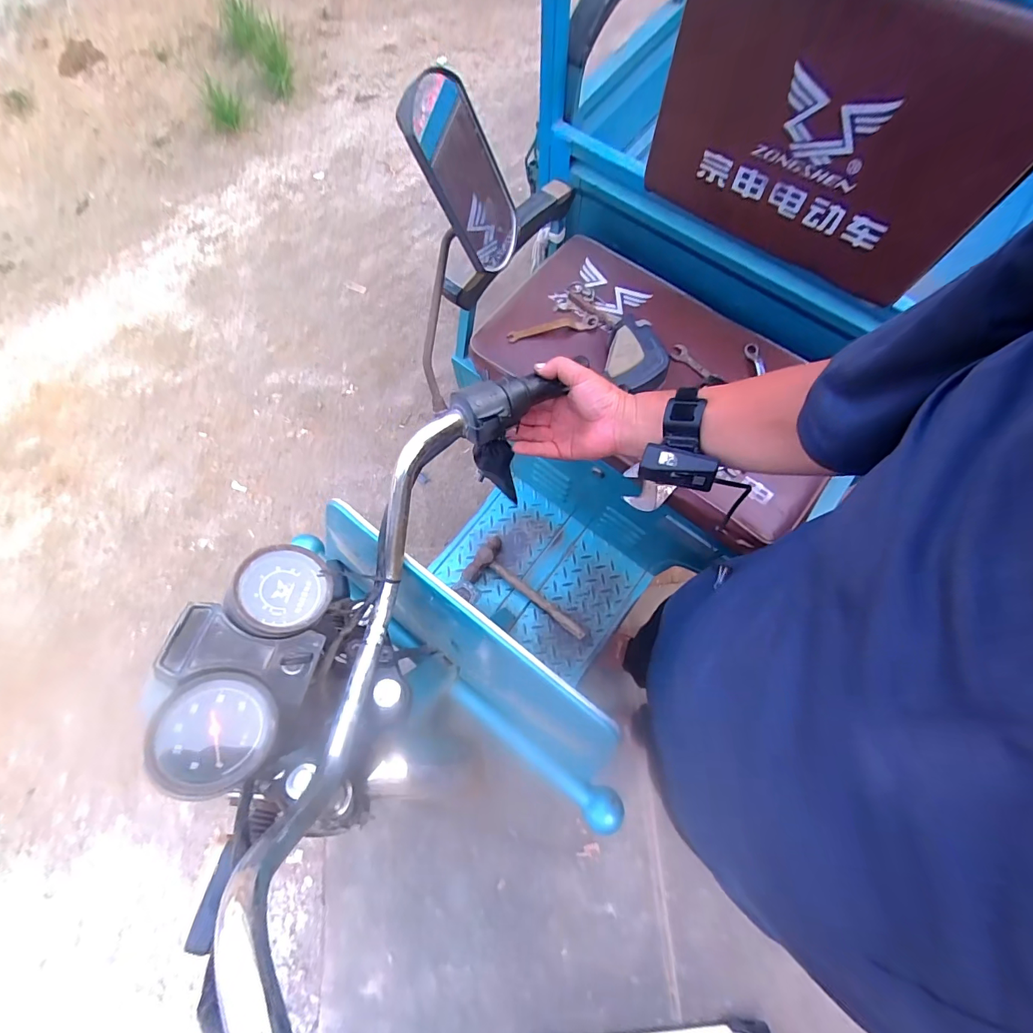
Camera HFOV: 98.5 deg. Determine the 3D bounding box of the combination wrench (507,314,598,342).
[{"bbox_3d":[0.063,-0.323,0.761,0.156,0.014,0.023,-11,73,-2],"label":"combination wrench"}]

